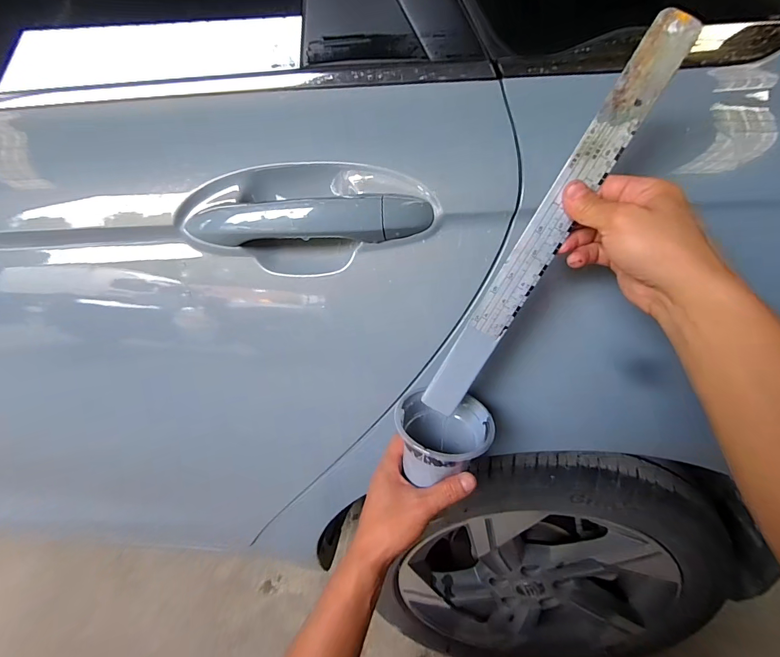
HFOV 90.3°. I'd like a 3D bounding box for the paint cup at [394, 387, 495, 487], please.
[{"bbox_3d":[0.050,0.107,0.386,0.092,0.066,0.082,-8,38,-13],"label":"paint cup"}]

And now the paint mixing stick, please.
[{"bbox_3d":[0.123,-0.071,0.319,0.032,0.344,0.004,30,16,5],"label":"paint mixing stick"}]

